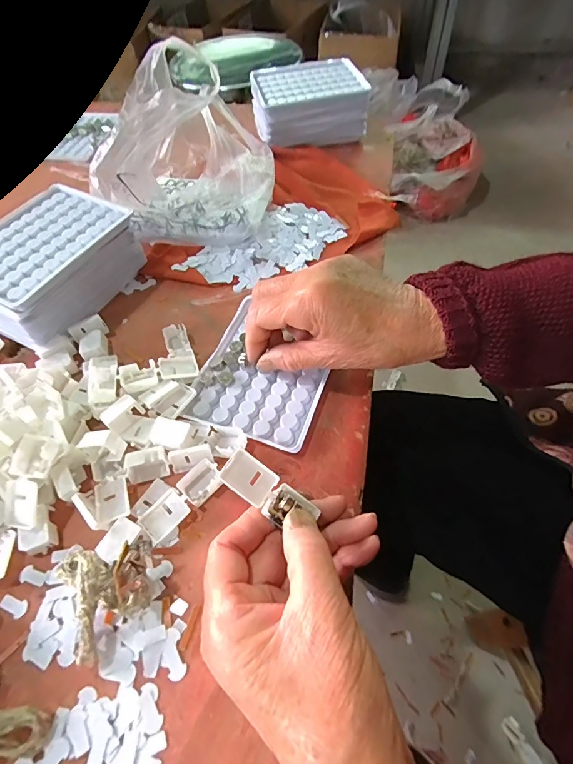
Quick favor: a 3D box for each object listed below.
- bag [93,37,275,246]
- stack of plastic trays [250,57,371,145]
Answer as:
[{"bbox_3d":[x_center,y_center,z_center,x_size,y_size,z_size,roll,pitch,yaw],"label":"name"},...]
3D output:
[{"bbox_3d":[-0.093,-0.229,0.400,0.155,0.116,0.173,-2,56,2],"label":"bag"},{"bbox_3d":[0.027,-0.358,0.521,0.138,0.055,0.110,-10,56,-3],"label":"stack of plastic trays"}]

